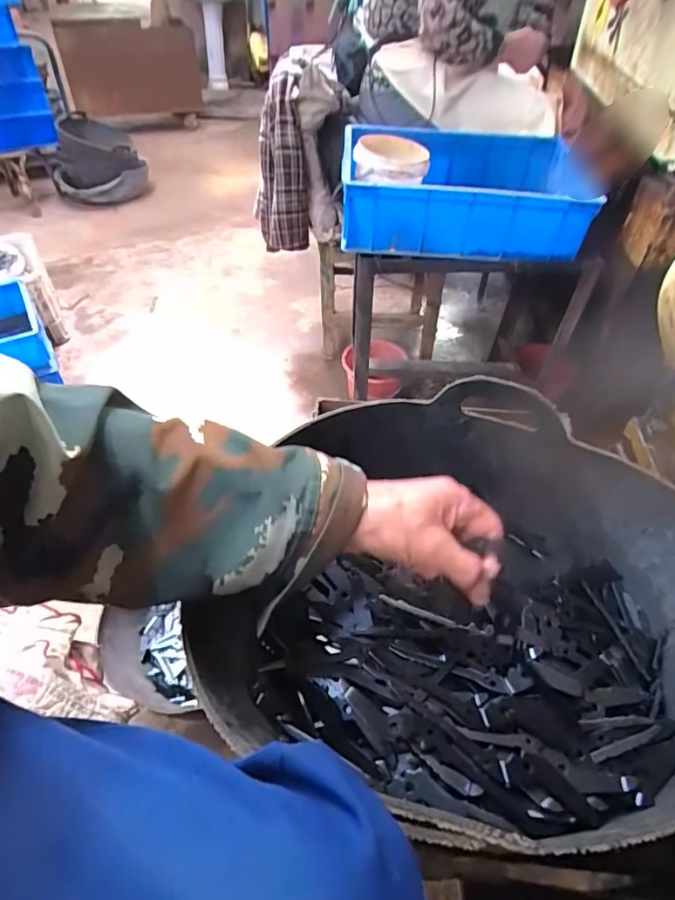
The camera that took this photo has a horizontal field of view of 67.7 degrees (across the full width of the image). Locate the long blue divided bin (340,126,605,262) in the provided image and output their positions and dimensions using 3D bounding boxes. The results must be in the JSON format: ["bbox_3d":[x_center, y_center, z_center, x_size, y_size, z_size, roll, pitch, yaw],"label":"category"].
[{"bbox_3d":[0.263,-0.561,1.093,0.496,0.156,0.324,3,48,2],"label":"long blue divided bin"}]

